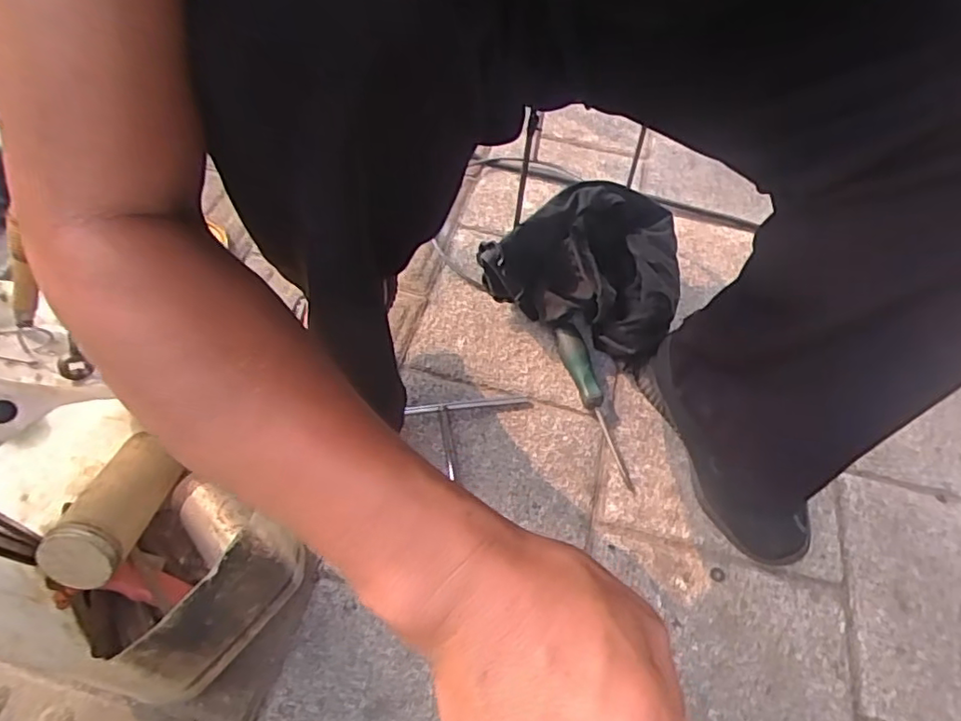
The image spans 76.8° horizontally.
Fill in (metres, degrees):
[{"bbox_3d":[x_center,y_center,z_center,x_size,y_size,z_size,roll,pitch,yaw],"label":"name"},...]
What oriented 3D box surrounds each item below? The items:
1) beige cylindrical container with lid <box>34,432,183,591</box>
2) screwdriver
[{"bbox_3d":[-0.315,0.124,0.526,0.050,0.056,0.148,3,30,-1],"label":"beige cylindrical container with lid"},{"bbox_3d":[0.131,0.052,0.702,0.028,0.027,0.202,-14,70,-13],"label":"screwdriver"}]

